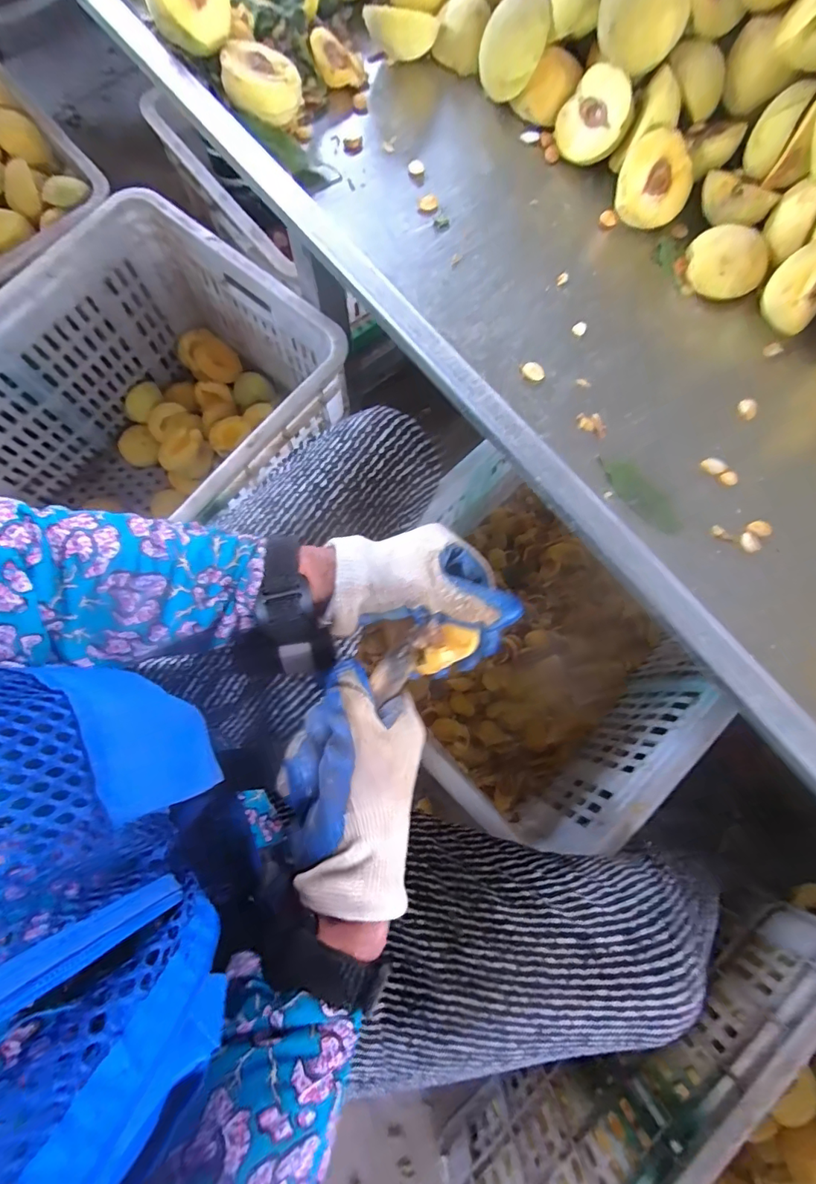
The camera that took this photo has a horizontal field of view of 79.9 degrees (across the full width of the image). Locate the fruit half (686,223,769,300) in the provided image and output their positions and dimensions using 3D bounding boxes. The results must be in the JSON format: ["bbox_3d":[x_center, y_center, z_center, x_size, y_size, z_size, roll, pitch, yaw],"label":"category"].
[{"bbox_3d":[0.264,-0.274,0.405,0.063,0.035,0.051,38,80,7],"label":"fruit half"}]

